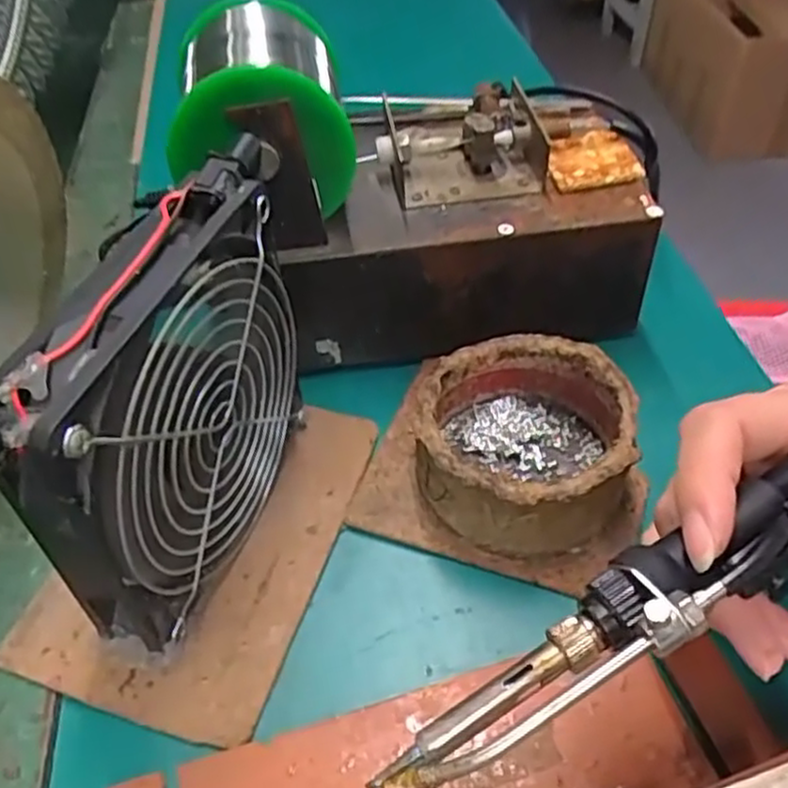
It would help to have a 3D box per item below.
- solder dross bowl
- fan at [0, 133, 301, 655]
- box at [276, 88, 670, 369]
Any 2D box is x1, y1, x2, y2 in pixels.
[{"bbox_3d":[0.051,0.019,0.289,0.080,0.043,0.083,-2,46,2],"label":"solder dross bowl"},{"bbox_3d":[-0.067,0.005,0.248,0.027,0.131,0.128,13,49,16],"label":"fan"},{"bbox_3d":[0.041,-0.086,0.357,0.187,0.084,0.112,-6,46,-1],"label":"box"}]

